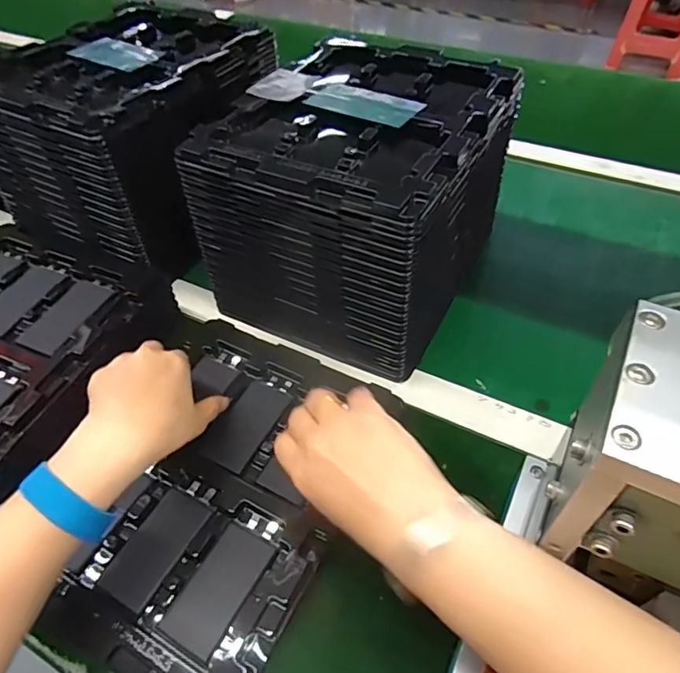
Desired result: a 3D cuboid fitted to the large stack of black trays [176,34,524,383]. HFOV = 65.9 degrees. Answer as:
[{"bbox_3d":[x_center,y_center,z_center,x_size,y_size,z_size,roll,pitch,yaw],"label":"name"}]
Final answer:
[{"bbox_3d":[0.021,-0.145,0.526,0.218,0.180,0.275,21,55,20],"label":"large stack of black trays"}]

